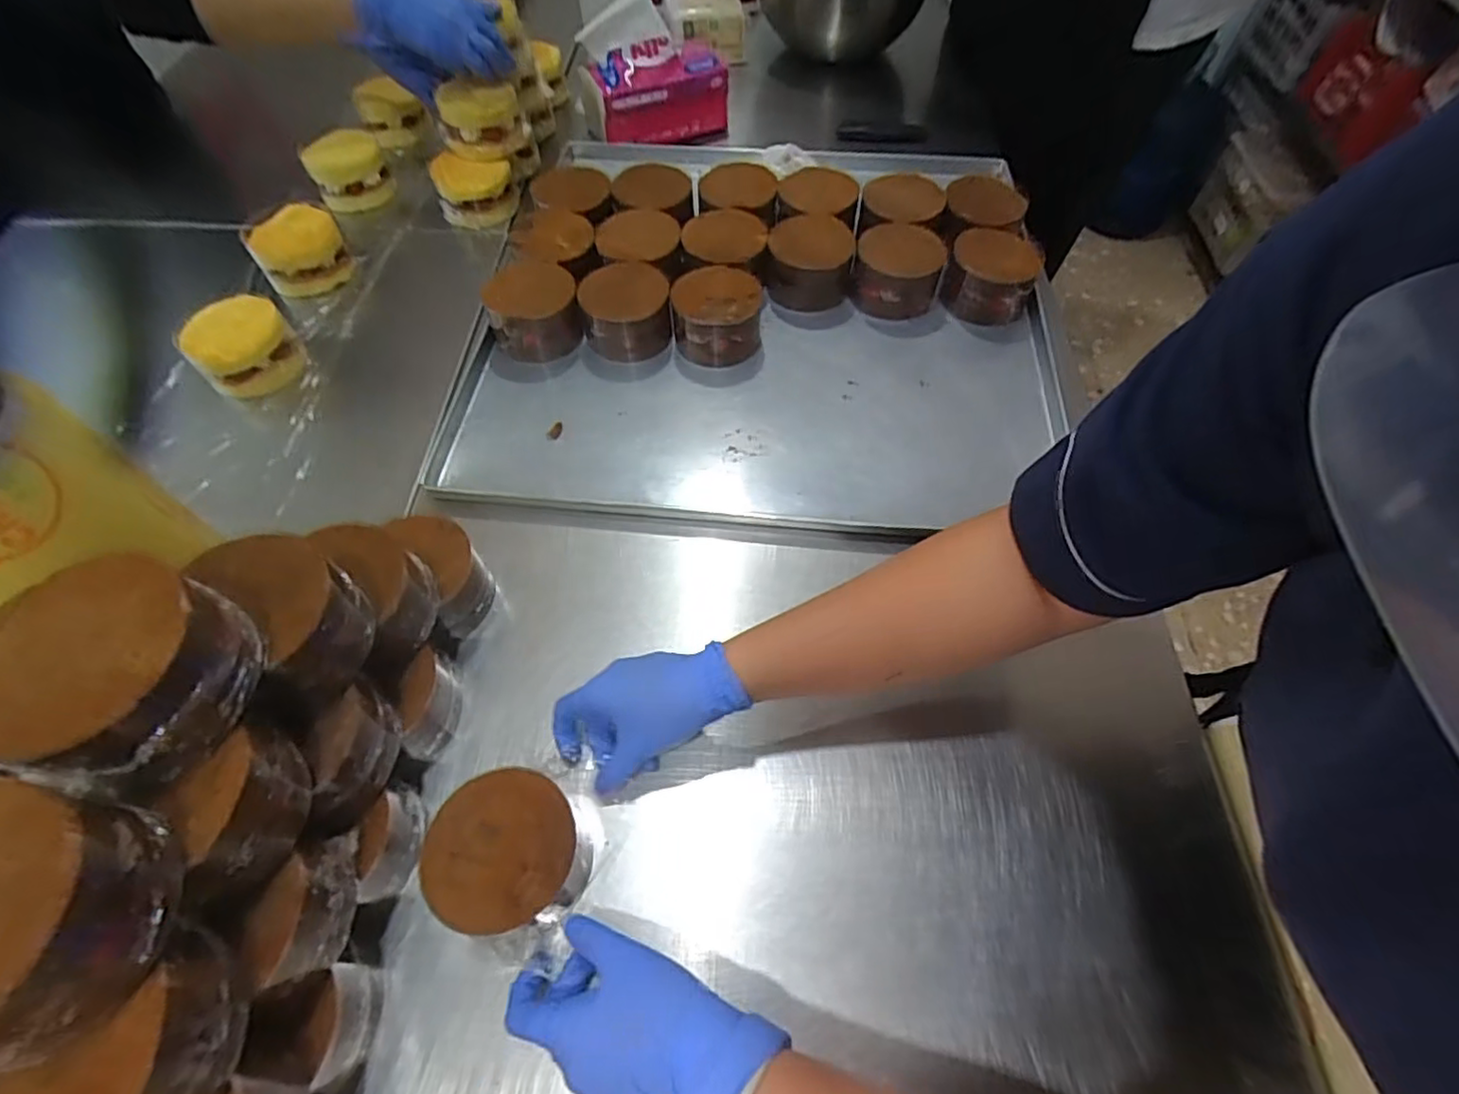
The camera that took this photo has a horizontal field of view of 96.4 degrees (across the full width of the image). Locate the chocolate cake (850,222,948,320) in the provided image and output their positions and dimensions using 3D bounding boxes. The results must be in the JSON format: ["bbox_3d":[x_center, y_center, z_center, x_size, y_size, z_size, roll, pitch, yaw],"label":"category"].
[{"bbox_3d":[0.195,-0.317,0.754,0.100,0.067,0.097,13,59,8],"label":"chocolate cake"}]

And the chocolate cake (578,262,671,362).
[{"bbox_3d":[-0.112,-0.256,0.717,0.095,0.071,0.092,-4,58,-2],"label":"chocolate cake"}]

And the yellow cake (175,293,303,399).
[{"bbox_3d":[-0.521,-0.216,0.695,0.077,0.069,0.097,39,66,21],"label":"yellow cake"}]

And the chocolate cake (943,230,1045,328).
[{"bbox_3d":[0.300,-0.313,0.748,0.097,0.068,0.104,20,60,12],"label":"chocolate cake"}]

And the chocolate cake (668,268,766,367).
[{"bbox_3d":[-0.012,-0.254,0.717,0.096,0.063,0.096,4,58,2],"label":"chocolate cake"}]

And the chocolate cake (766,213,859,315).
[{"bbox_3d":[0.096,-0.330,0.763,0.100,0.064,0.098,9,59,6],"label":"chocolate cake"}]

